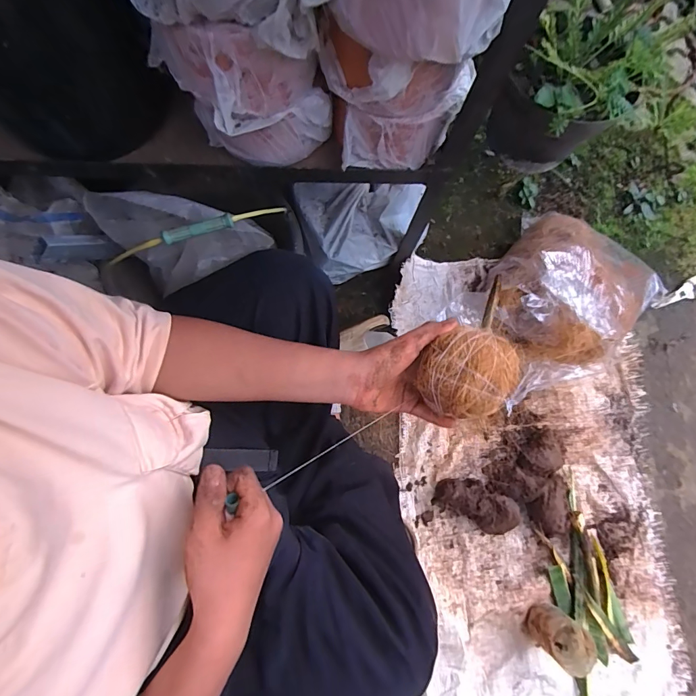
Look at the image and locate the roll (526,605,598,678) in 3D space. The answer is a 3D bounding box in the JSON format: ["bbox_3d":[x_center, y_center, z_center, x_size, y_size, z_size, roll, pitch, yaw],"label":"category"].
[{"bbox_3d":[0.343,0.470,0.647,0.073,0.108,0.068,1,78,-4],"label":"roll"}]

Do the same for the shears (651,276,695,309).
[{"bbox_3d":[0.737,-0.127,0.830,0.208,0.018,0.048,-22,78,-6],"label":"shears"}]

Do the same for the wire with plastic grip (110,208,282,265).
[{"bbox_3d":[-0.164,-0.125,0.427,0.194,0.025,0.013,-18,80,-7],"label":"wire with plastic grip"}]

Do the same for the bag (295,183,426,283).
[{"bbox_3d":[0.025,-0.224,0.716,0.218,0.131,0.153,-9,79,-6],"label":"bag"}]

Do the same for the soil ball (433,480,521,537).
[{"bbox_3d":[0.233,0.280,0.700,0.145,0.047,0.071,23,77,4],"label":"soil ball"}]

